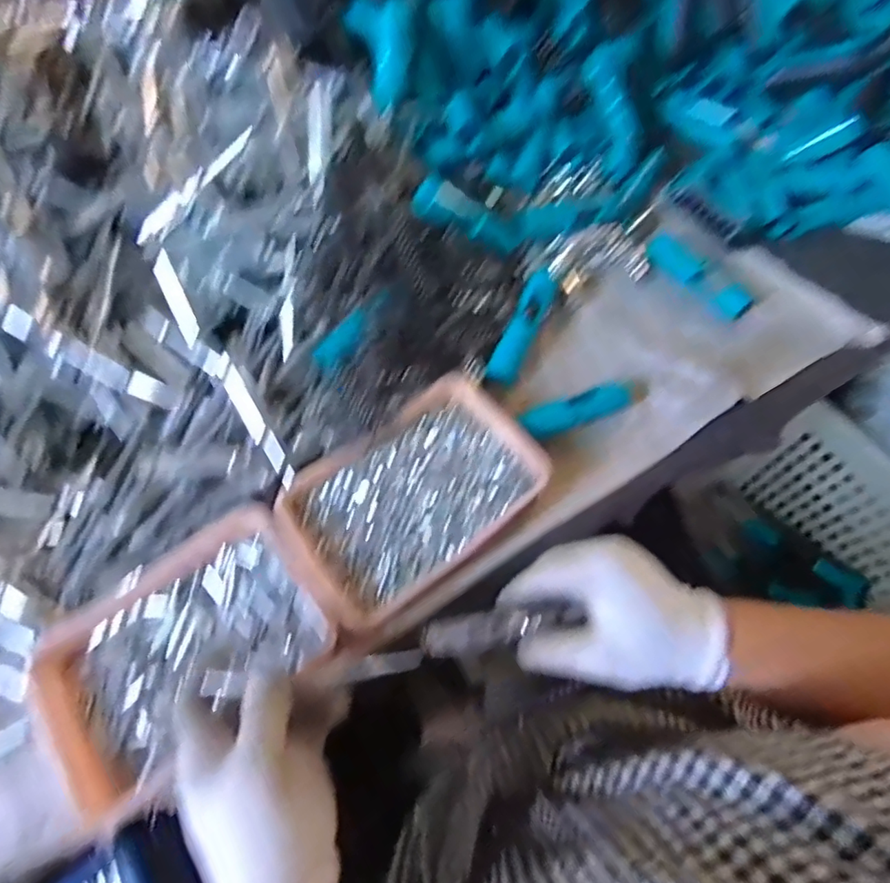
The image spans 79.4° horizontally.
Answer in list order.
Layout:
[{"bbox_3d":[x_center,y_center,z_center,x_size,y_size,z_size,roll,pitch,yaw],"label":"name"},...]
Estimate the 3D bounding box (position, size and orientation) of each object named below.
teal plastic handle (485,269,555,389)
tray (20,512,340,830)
[{"bbox_3d":[0.077,-0.114,0.525,0.027,0.035,0.132,23,66,13],"label":"teal plastic handle"},{"bbox_3d":[-0.196,0.151,0.405,0.199,0.033,0.143,-33,67,-14],"label":"tray"}]

